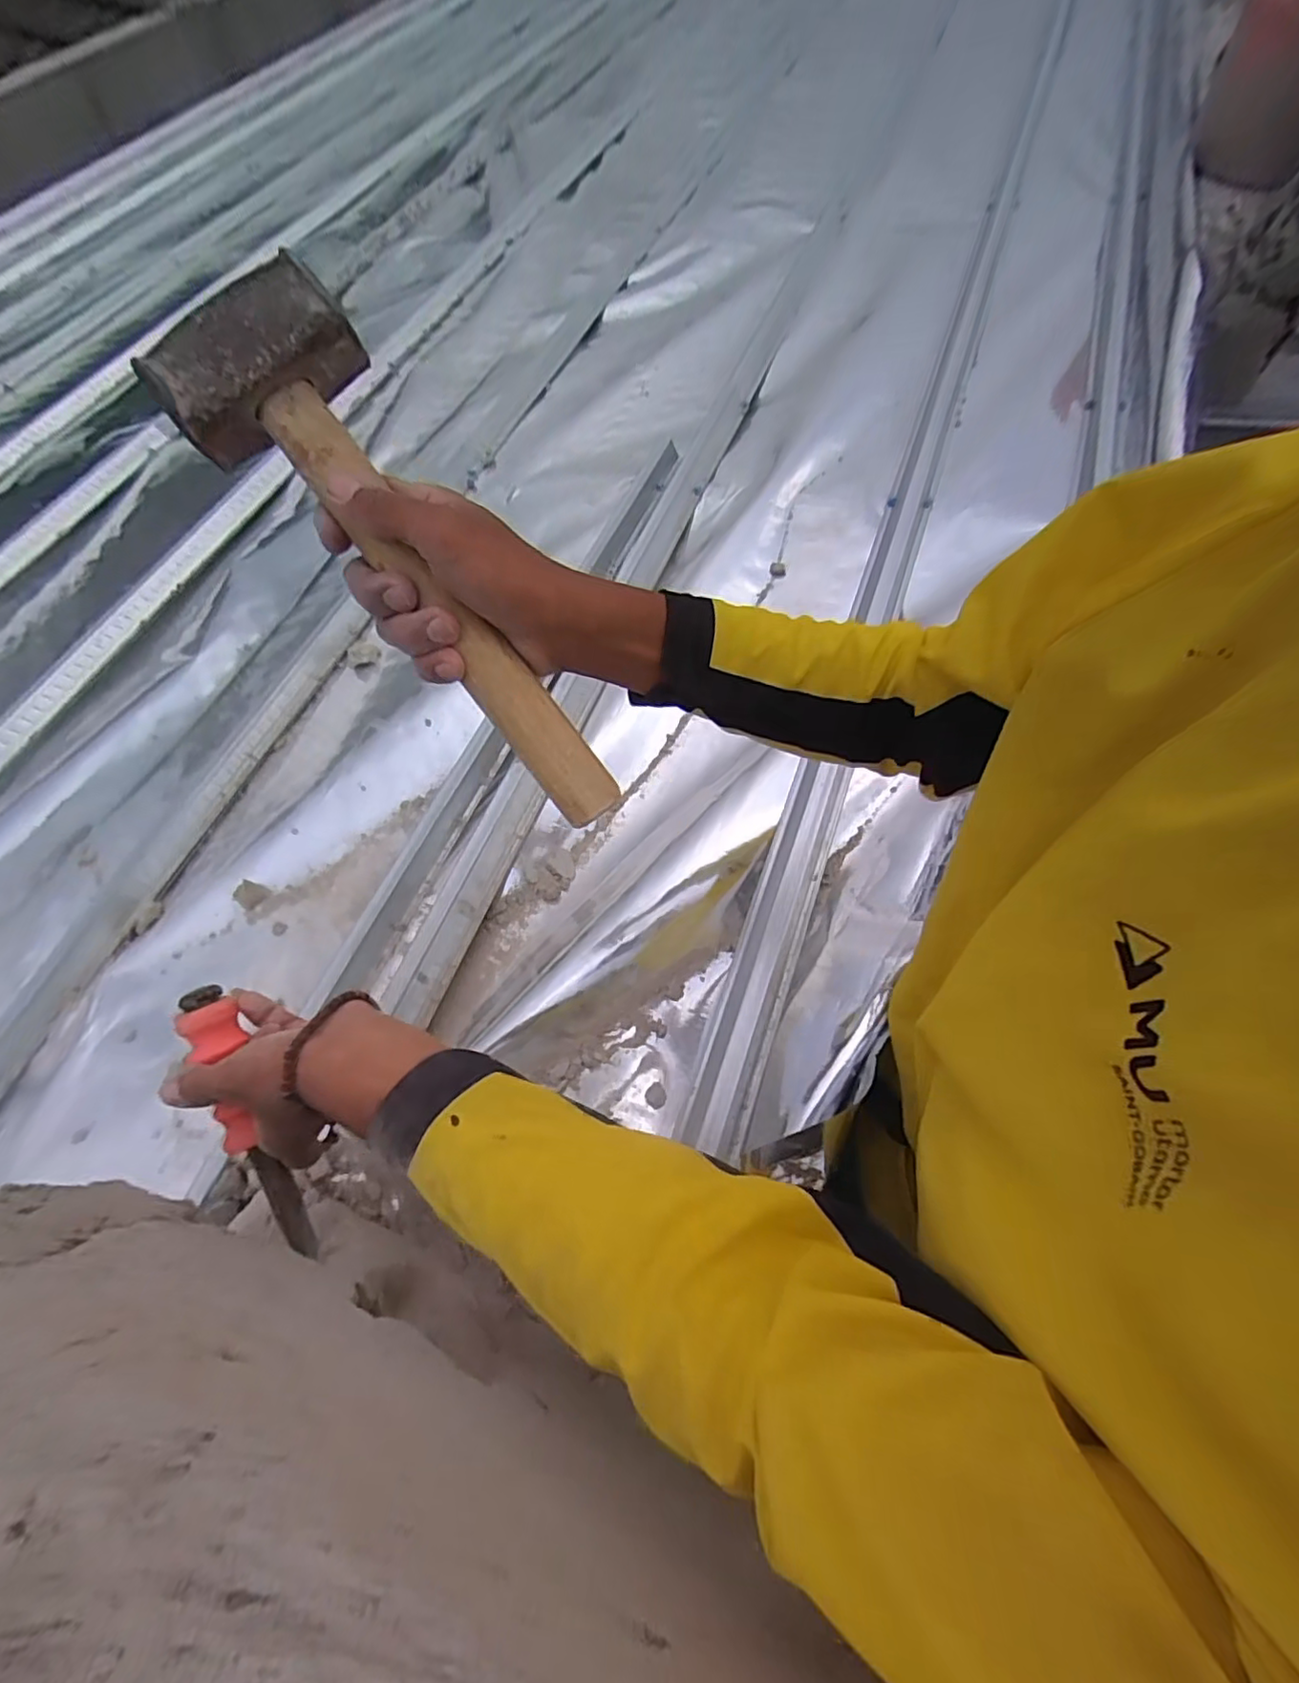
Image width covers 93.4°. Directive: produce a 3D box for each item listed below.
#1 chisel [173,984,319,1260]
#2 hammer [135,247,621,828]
[{"bbox_3d":[-0.249,0.175,0.375,0.029,0.024,0.175,-17,98,-11],"label":"chisel"},{"bbox_3d":[-0.110,-0.128,0.302,0.083,0.036,0.283,-42,103,-19],"label":"hammer"}]

